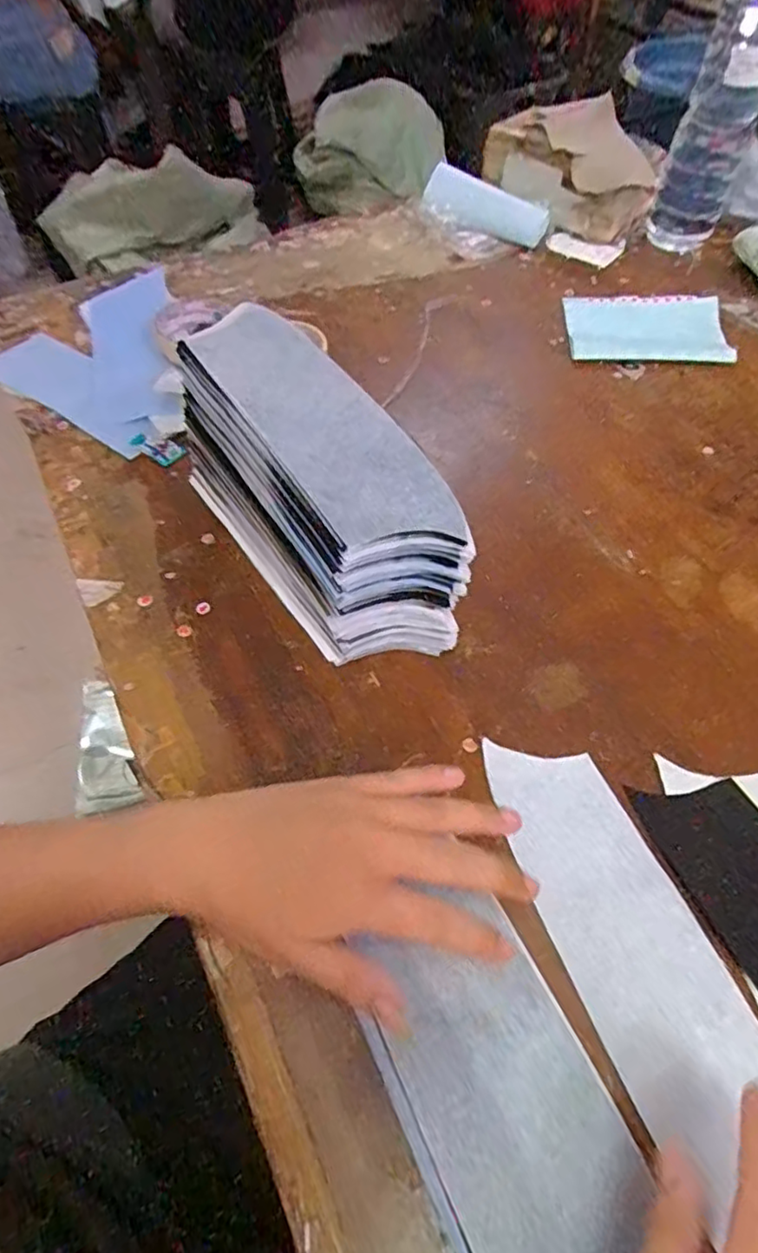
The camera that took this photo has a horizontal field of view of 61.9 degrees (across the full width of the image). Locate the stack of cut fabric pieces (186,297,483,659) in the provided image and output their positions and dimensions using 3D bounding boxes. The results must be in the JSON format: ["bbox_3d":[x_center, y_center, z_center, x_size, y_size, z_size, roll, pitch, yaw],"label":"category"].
[{"bbox_3d":[-0.050,-0.099,0.457,0.102,0.132,0.282,-32,62,-18],"label":"stack of cut fabric pieces"}]

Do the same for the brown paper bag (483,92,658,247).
[{"bbox_3d":[0.230,-0.558,0.772,0.112,0.108,0.195,-25,60,-14],"label":"brown paper bag"}]

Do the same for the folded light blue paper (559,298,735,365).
[{"bbox_3d":[0.282,-0.318,0.670,0.160,0.010,0.119,2,57,3],"label":"folded light blue paper"}]

